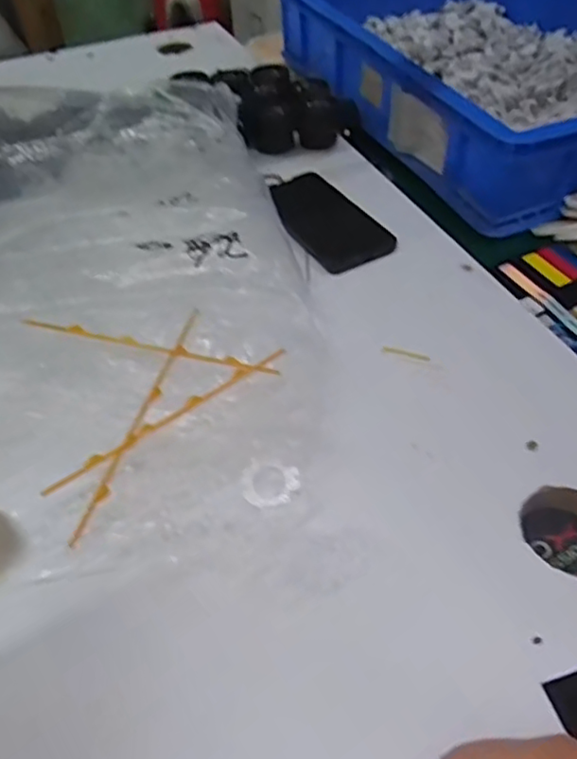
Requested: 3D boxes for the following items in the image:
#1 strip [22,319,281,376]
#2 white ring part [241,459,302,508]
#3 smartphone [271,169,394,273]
[{"bbox_3d":[-0.100,-0.024,0.452,0.188,0.005,0.009,12,48,-2],"label":"strip"},{"bbox_3d":[-0.013,0.069,0.407,0.038,0.004,0.032,11,49,14],"label":"white ring part"},{"bbox_3d":[0.039,-0.163,0.629,0.079,0.017,0.167,-22,49,-16],"label":"smartphone"}]

